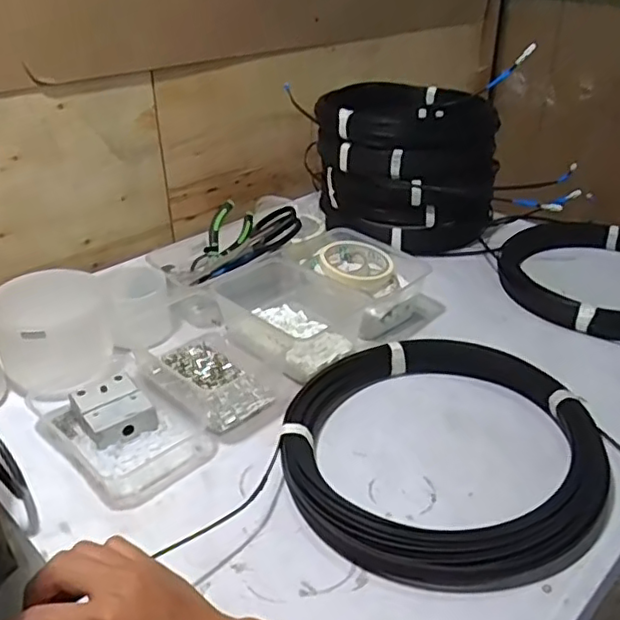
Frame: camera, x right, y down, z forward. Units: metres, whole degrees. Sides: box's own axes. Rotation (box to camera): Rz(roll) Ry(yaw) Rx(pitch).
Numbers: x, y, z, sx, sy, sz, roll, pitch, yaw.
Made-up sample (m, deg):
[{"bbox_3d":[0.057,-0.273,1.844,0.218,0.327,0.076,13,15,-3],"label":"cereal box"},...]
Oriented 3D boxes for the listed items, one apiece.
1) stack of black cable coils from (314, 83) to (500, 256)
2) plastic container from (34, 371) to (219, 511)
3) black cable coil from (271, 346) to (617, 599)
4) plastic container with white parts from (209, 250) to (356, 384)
[{"bbox_3d":[0.157,-0.236,1.004,0.277,0.200,0.262,18,35,28],"label":"stack of black cable coils"},{"bbox_3d":[-0.184,0.118,0.610,0.156,0.036,0.119,25,39,37],"label":"plastic container"},{"bbox_3d":[0.120,0.124,0.568,0.285,0.051,0.271,1,32,-1],"label":"black cable coil"},{"bbox_3d":[-0.030,0.002,0.749,0.132,0.058,0.179,-24,37,-34],"label":"plastic container with white parts"}]

